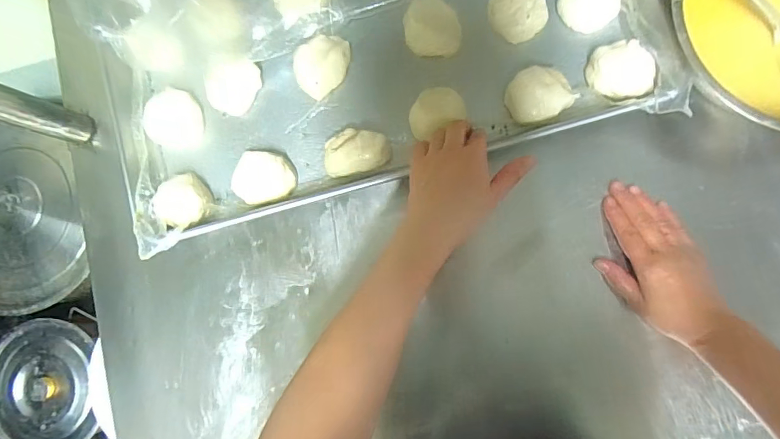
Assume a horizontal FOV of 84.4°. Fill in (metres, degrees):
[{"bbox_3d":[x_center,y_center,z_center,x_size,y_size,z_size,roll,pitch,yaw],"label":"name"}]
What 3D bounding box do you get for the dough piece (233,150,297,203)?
[{"bbox_3d":[-0.145,-0.049,0.493,0.070,0.024,0.056,-10,86,6],"label":"dough piece"}]

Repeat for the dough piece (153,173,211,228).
[{"bbox_3d":[-0.236,-0.018,0.498,0.051,0.048,0.061,-32,84,4],"label":"dough piece"}]

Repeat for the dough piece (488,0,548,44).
[{"bbox_3d":[0.141,-0.230,0.473,0.056,0.027,0.063,-41,84,3],"label":"dough piece"}]

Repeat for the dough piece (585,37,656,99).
[{"bbox_3d":[0.245,-0.156,0.457,0.059,0.027,0.055,-5,87,6],"label":"dough piece"}]

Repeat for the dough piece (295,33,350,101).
[{"bbox_3d":[-0.077,-0.180,0.493,0.069,0.026,0.056,-38,84,3],"label":"dough piece"}]

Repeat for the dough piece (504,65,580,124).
[{"bbox_3d":[0.161,-0.135,0.465,0.066,0.030,0.055,-12,86,6],"label":"dough piece"}]

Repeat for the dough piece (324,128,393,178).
[{"bbox_3d":[-0.037,-0.076,0.478,0.072,0.038,0.050,-7,87,6],"label":"dough piece"}]

